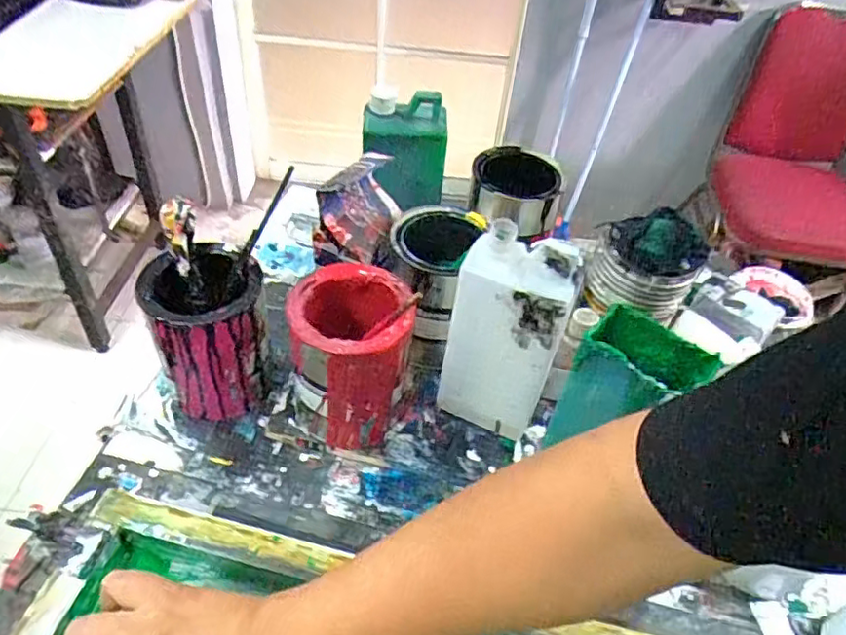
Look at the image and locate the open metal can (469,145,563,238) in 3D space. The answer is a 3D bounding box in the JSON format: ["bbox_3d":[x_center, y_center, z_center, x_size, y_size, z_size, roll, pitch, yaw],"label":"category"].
[{"bbox_3d":[0.105,-0.127,0.740,0.101,0.120,0.104,13,46,7],"label":"open metal can"}]

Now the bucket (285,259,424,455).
[{"bbox_3d":[-0.069,0.034,0.574,0.101,0.149,0.110,3,46,-3],"label":"bucket"}]

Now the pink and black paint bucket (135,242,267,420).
[{"bbox_3d":[-0.203,0.016,0.593,0.093,0.143,0.099,3,46,-3],"label":"pink and black paint bucket"}]

